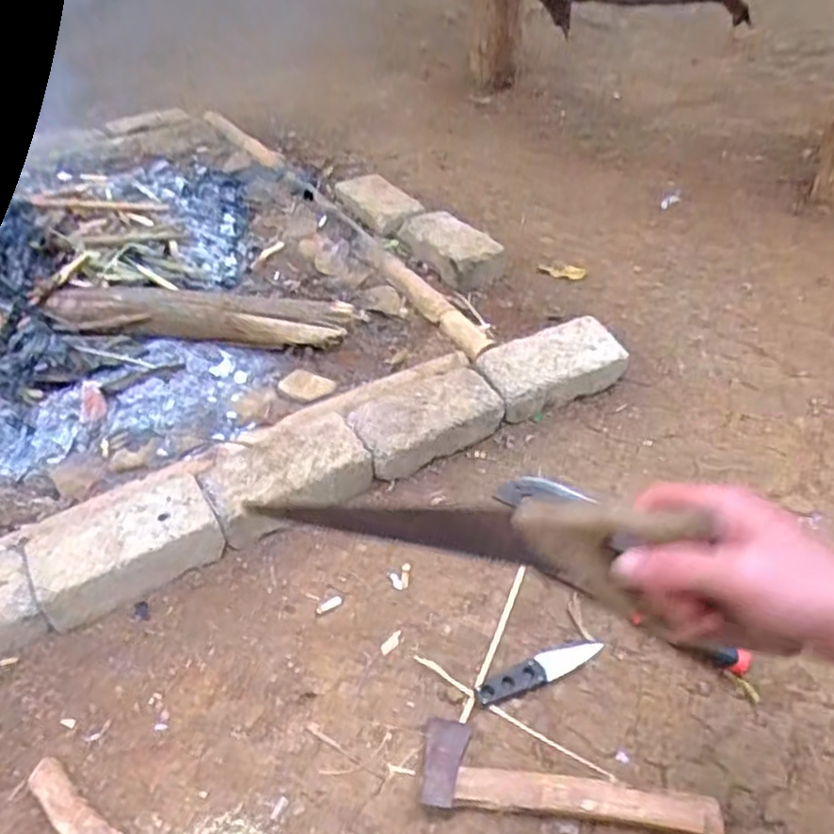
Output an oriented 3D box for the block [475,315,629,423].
[{"bbox_3d":[0.201,-0.071,1.064,0.212,0.076,0.113,-22,47,-16],"label":"block"}]

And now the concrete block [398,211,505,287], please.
[{"bbox_3d":[0.056,-0.303,1.296,0.200,0.085,0.113,24,52,26],"label":"concrete block"}]

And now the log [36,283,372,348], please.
[{"bbox_3d":[-0.342,-0.161,1.114,0.480,0.070,0.064,0,45,5],"label":"log"}]

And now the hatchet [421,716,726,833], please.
[{"bbox_3d":[0.139,0.341,0.658,0.267,0.022,0.080,5,46,10],"label":"hatchet"}]

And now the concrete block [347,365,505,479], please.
[{"bbox_3d":[0.008,-0.004,0.999,0.203,0.053,0.136,-22,47,-16],"label":"concrete block"}]

